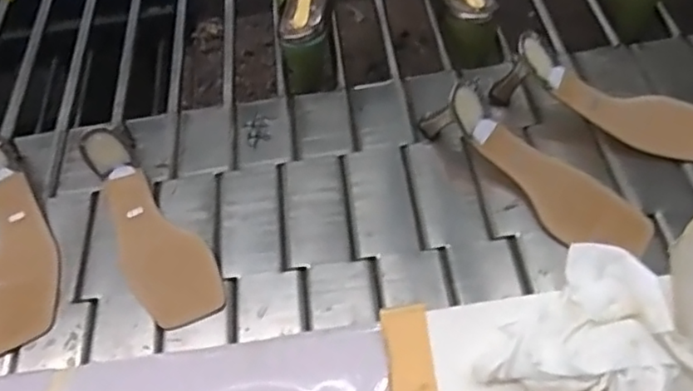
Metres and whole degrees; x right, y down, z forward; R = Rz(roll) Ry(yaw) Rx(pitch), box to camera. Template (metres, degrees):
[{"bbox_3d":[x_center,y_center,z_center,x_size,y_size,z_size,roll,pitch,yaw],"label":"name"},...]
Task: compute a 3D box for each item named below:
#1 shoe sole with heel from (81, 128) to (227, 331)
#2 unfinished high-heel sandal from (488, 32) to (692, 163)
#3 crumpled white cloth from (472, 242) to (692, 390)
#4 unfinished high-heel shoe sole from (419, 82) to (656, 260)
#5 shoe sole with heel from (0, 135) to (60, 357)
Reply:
[{"bbox_3d":[-0.187,0.031,0.559,0.075,0.052,0.200,-33,60,-19],"label":"shoe sole with heel"},{"bbox_3d":[0.262,-0.085,0.607,0.223,0.079,0.074,23,61,5],"label":"unfinished high-heel sandal"},{"bbox_3d":[0.171,0.104,0.404,0.130,0.046,0.118,-38,61,-21],"label":"crumpled white cloth"},{"bbox_3d":[0.166,-0.024,0.558,0.234,0.068,0.067,32,62,23],"label":"unfinished high-heel shoe sole"},{"bbox_3d":[-0.319,0.041,0.575,0.079,0.051,0.216,-18,70,-7],"label":"shoe sole with heel"}]

